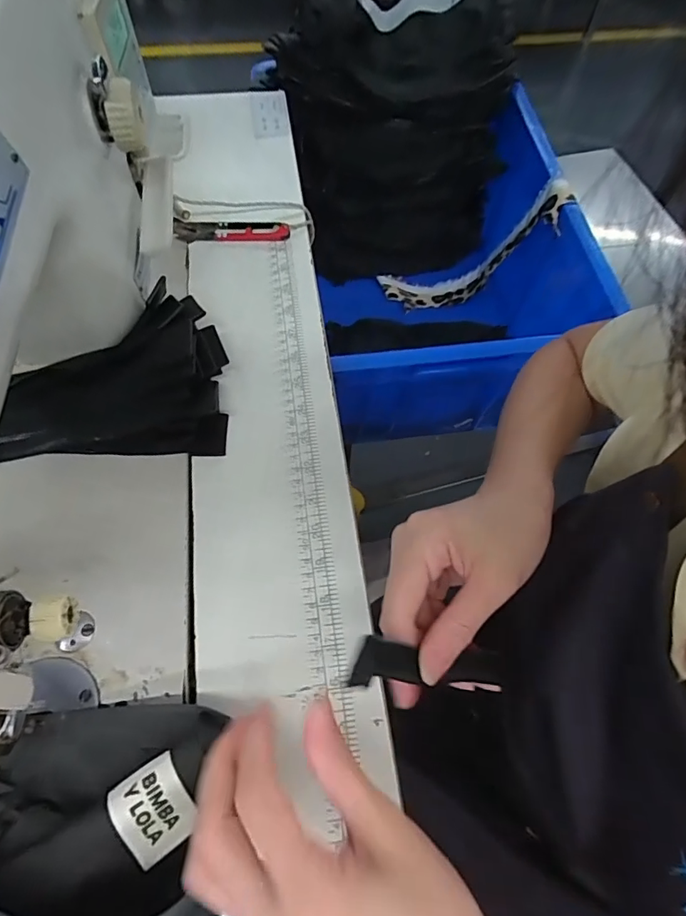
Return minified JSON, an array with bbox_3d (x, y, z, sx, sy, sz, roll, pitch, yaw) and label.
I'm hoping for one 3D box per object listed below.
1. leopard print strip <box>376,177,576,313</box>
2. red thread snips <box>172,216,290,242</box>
[{"bbox_3d":[0.168,-0.276,0.657,0.108,0.263,0.060,23,61,-25],"label":"leopard print strip"},{"bbox_3d":[-0.105,-0.212,0.459,0.108,0.013,0.022,4,64,0],"label":"red thread snips"}]

